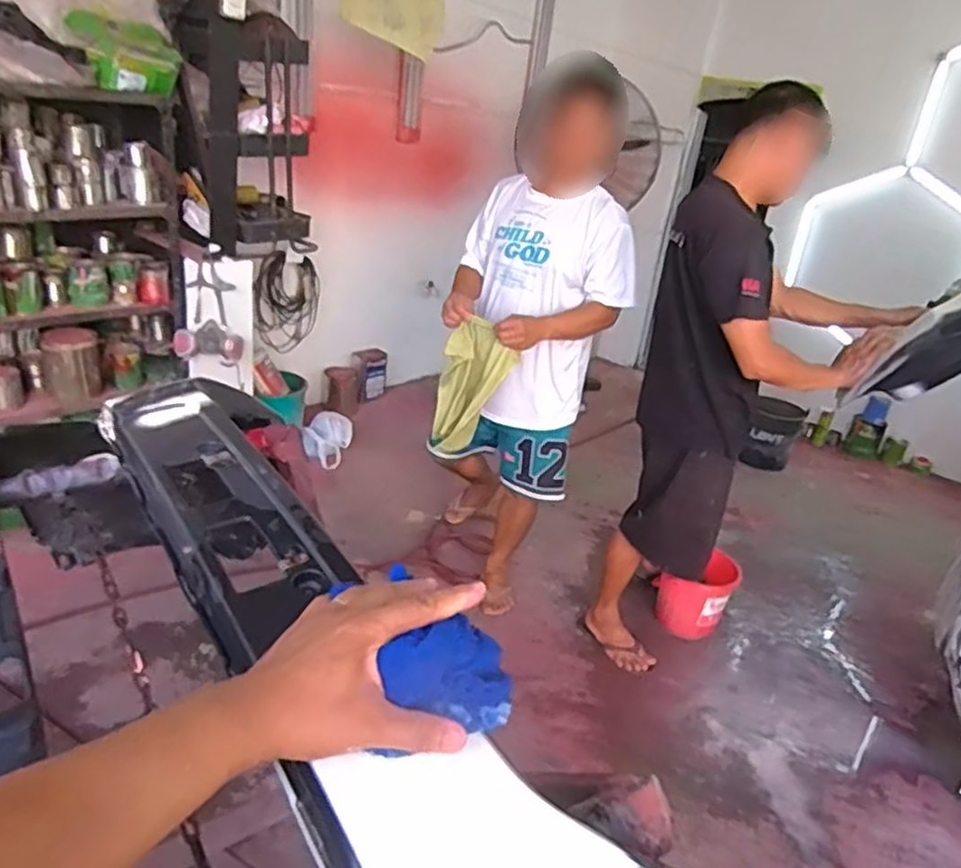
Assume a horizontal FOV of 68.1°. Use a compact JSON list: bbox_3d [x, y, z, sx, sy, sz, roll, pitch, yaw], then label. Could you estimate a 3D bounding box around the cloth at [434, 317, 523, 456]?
[{"bbox_3d":[-0.016,-0.118,1.888,0.187,0.345,0.084,3,25,-9],"label":"cloth"}]

